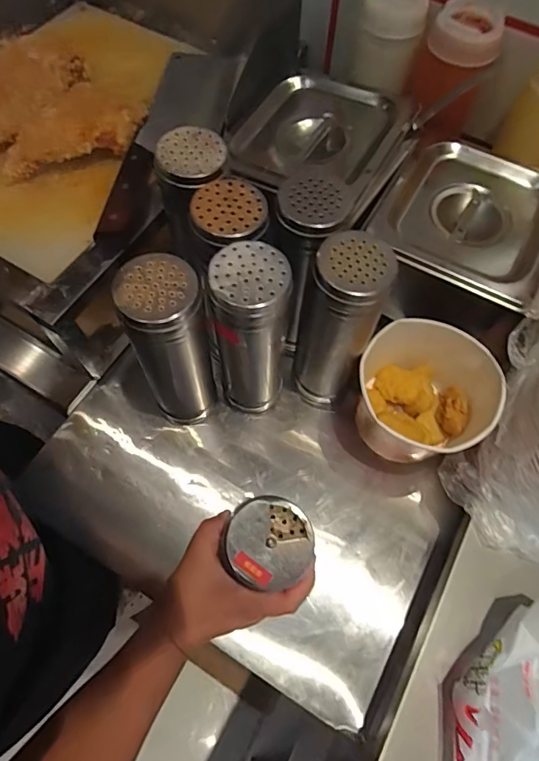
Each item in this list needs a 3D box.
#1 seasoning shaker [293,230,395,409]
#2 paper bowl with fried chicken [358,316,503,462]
[{"bbox_3d":[0.061,-0.044,0.427,0.059,0.204,0.063,0,66,-1],"label":"seasoning shaker"},{"bbox_3d":[0.150,0.017,0.456,0.117,0.099,0.112,0,66,-1],"label":"paper bowl with fried chicken"}]

